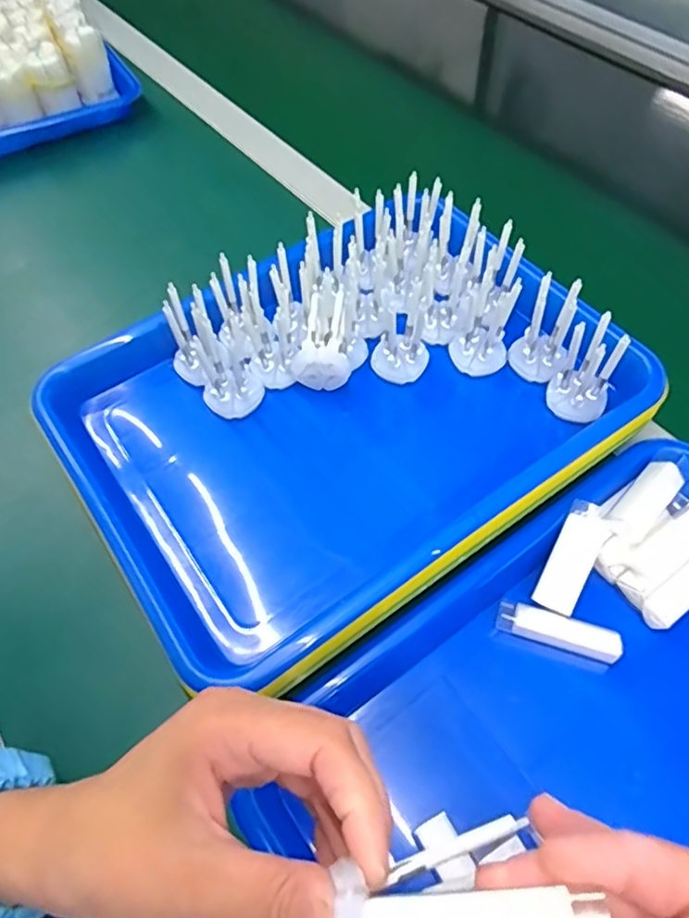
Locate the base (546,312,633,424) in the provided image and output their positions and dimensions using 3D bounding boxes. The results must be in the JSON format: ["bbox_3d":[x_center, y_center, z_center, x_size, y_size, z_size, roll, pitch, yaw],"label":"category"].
[{"bbox_3d":[0.148,-0.053,0.373,0.034,0.052,0.039,23,61,16],"label":"base"}]

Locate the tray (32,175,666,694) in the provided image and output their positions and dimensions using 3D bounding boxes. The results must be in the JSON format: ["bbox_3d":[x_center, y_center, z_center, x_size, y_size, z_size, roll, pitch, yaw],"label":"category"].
[{"bbox_3d":[0.000,-0.041,0.379,0.321,0.064,0.245,-31,61,-17],"label":"tray"}]

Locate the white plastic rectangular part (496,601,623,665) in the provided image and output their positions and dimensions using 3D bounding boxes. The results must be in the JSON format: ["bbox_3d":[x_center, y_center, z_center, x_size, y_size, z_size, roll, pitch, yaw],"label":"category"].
[{"bbox_3d":[0.117,0.094,0.337,0.064,0.012,0.017,18,59,13],"label":"white plastic rectangular part"}]

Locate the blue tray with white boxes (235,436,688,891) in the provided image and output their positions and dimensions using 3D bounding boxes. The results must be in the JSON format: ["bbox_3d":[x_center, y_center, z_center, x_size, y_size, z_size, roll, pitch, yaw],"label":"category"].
[{"bbox_3d":[0.143,0.153,0.306,0.322,0.046,0.245,-32,62,-18],"label":"blue tray with white boxes"}]

